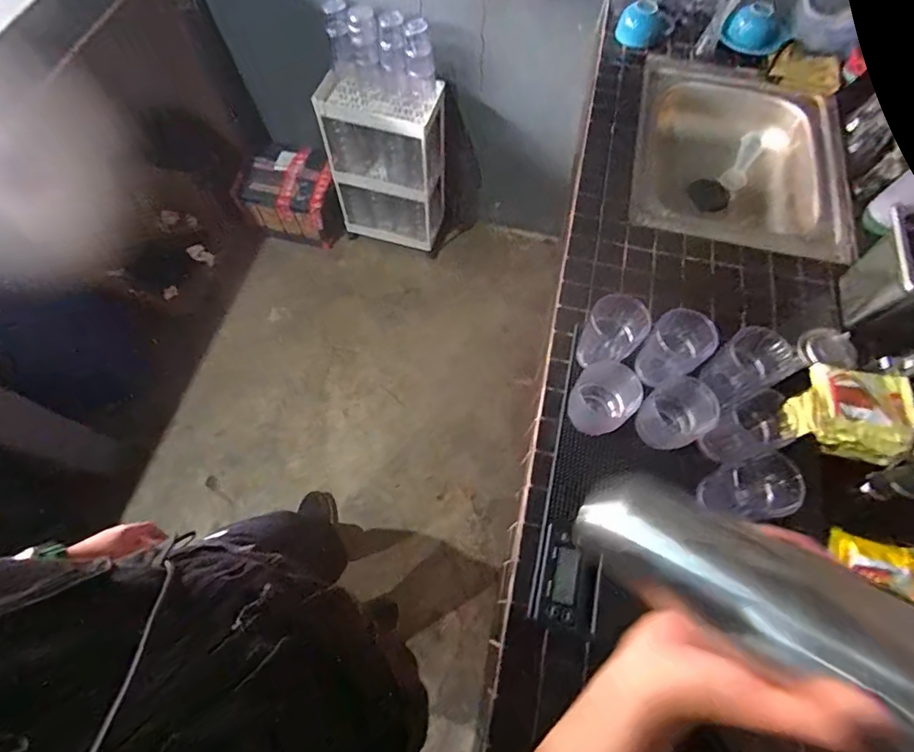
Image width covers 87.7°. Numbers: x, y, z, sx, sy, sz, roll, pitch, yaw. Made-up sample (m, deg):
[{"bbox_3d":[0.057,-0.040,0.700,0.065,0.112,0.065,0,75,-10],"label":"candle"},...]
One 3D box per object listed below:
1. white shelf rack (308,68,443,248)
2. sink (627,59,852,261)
[{"bbox_3d":[-0.236,-0.736,1.628,0.360,0.532,0.218,13,66,6],"label":"white shelf rack"},{"bbox_3d":[0.586,-0.431,1.029,0.426,0.159,0.533,12,66,6],"label":"sink"}]

